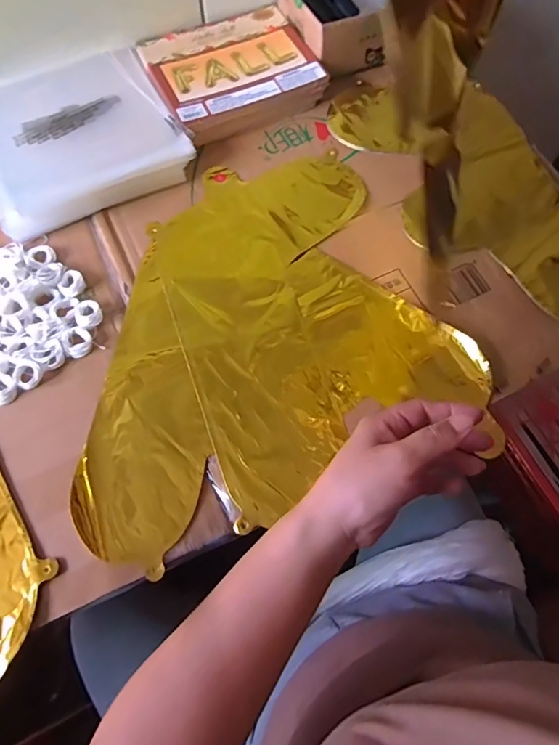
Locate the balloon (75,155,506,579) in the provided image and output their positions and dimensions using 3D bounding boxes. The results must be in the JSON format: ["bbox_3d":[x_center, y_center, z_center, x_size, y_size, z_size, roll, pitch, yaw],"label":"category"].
[{"bbox_3d":[-0.009,-0.053,0.488,0.373,0.019,0.394,-10,68,-5],"label":"balloon"}]

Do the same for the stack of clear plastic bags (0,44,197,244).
[{"bbox_3d":[-0.238,-0.278,0.557,0.220,0.031,0.216,-28,71,-12],"label":"stack of clear plastic bags"}]

